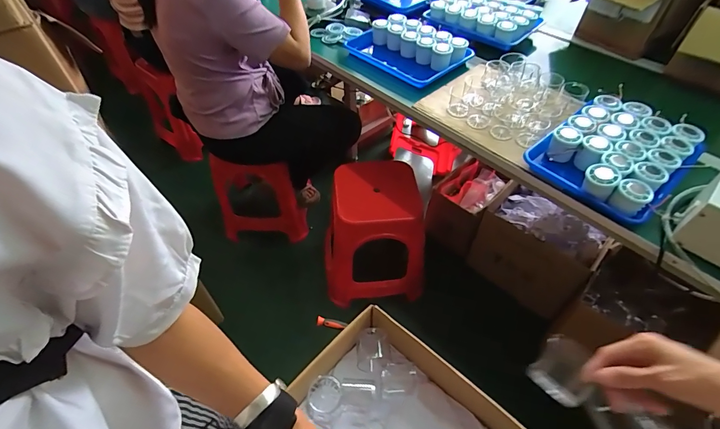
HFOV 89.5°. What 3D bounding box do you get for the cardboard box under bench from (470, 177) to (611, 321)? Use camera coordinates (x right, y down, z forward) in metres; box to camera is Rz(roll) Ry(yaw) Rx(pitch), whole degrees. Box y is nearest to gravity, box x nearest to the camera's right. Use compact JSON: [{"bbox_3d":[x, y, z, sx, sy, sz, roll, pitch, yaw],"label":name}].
[{"bbox_3d":[0.642,0.109,1.332,0.375,0.347,0.266,36,58,27],"label":"cardboard box under bench"}]

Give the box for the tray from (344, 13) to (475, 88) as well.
[{"bbox_3d":[0.129,-0.505,1.111,0.226,0.095,0.354,-33,56,-24],"label":"tray"}]

